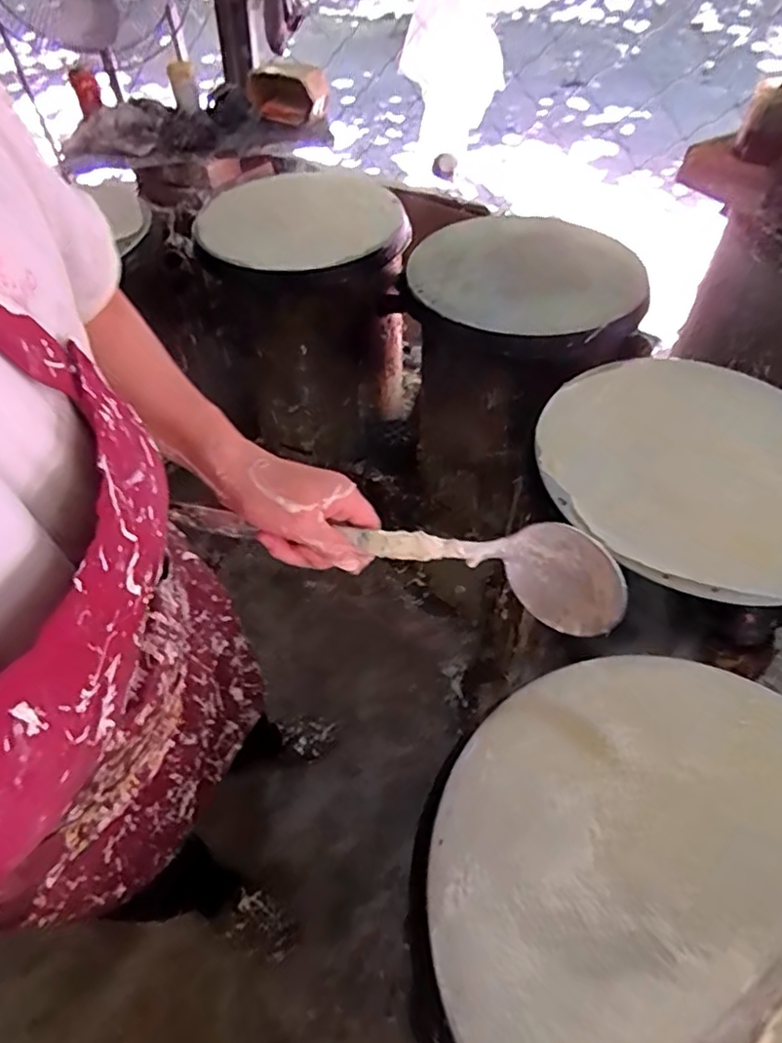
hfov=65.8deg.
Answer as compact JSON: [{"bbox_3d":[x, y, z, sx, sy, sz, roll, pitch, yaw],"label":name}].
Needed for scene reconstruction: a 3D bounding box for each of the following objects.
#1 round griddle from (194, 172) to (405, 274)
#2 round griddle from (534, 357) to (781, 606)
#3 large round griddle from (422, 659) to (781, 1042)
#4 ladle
[{"bbox_3d":[-0.162,-0.578,1.154,0.382,0.060,0.370,23,57,19],"label":"round griddle"},{"bbox_3d":[0.382,-0.071,0.730,0.360,0.039,0.366,-2,53,2],"label":"round griddle"},{"bbox_3d":[0.226,0.279,0.447,0.377,0.049,0.365,-2,53,2],"label":"large round griddle"},{"bbox_3d":[0.014,0.026,0.452,0.318,0.081,0.060,11,53,-3],"label":"ladle"}]

